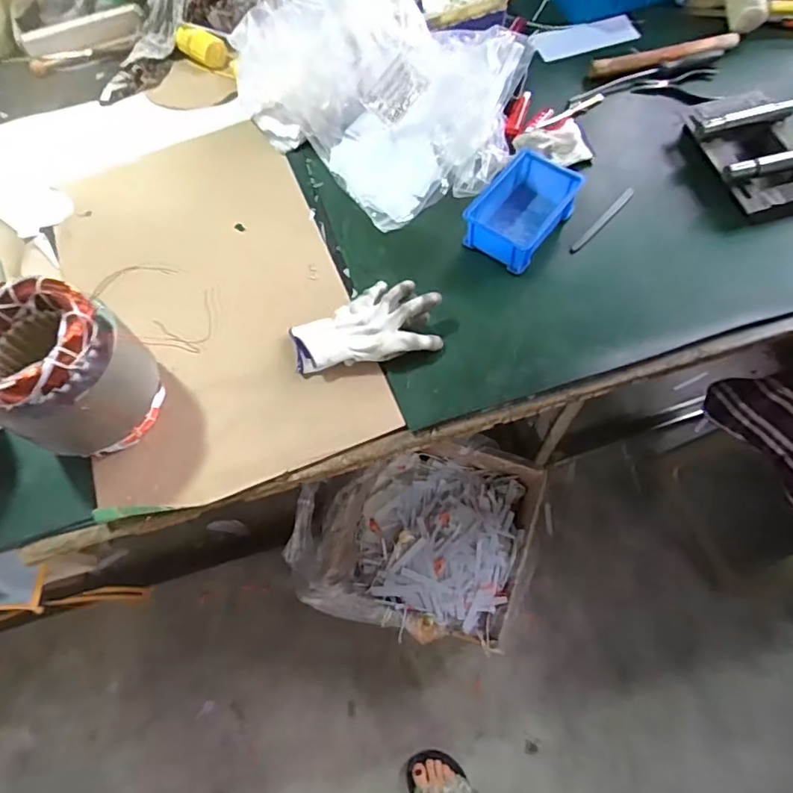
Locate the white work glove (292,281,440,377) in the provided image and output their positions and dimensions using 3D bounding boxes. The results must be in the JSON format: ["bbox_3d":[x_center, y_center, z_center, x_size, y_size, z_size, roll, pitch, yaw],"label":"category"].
[{"bbox_3d":[-0.038,-0.085,0.631,0.172,0.050,0.089,-11,68,-2],"label":"white work glove"}]

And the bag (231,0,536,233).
[{"bbox_3d":[-0.015,-0.441,0.712,0.271,0.177,0.357,-42,72,-14],"label":"bag"}]

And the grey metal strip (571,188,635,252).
[{"bbox_3d":[0.274,-0.234,0.697,0.012,0.004,0.128,41,75,17],"label":"grey metal strip"}]

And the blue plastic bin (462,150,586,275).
[{"bbox_3d":[0.160,-0.240,0.679,0.096,0.049,0.141,35,73,15],"label":"blue plastic bin"}]

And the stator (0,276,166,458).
[{"bbox_3d":[-0.337,-0.026,0.558,0.132,0.168,0.126,42,75,17],"label":"stator"}]

